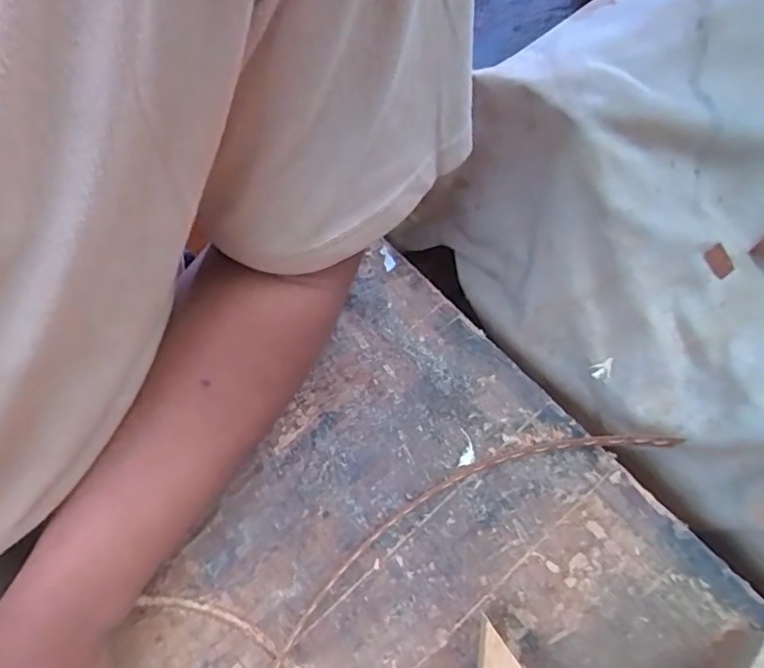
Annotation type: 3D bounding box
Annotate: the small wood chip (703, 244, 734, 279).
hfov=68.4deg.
[{"bbox_3d":[0.201,-0.043,0.336,0.012,0.004,0.024,-41,112,15],"label":"small wood chip"}]

